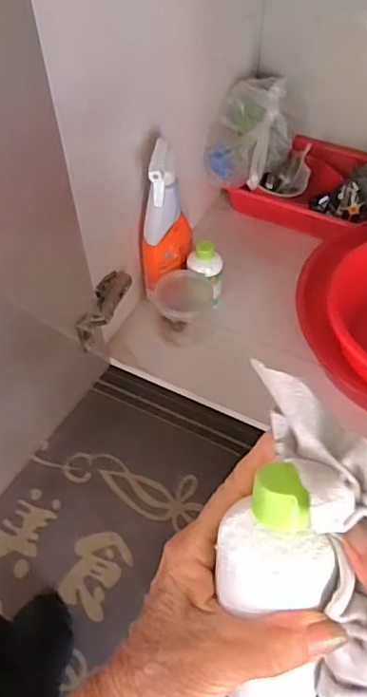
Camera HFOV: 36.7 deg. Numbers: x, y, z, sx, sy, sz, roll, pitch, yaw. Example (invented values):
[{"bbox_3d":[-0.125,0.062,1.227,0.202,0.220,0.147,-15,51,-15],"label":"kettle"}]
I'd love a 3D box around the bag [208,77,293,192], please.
[{"bbox_3d":[0.107,-0.341,0.898,0.092,0.132,0.157,31,60,22],"label":"bag"}]

